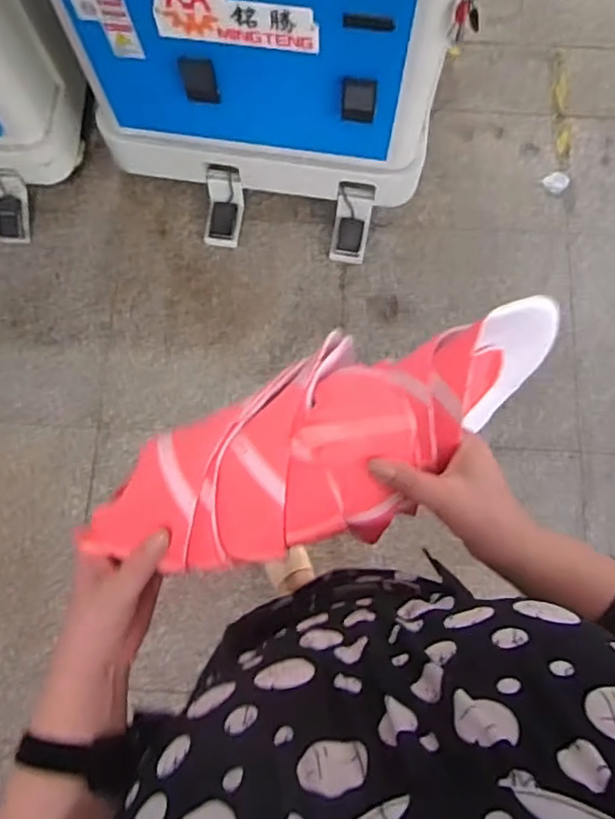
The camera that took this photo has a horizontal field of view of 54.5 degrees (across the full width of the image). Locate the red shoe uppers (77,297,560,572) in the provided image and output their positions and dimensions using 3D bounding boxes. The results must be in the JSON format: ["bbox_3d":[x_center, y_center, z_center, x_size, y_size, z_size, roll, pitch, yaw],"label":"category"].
[{"bbox_3d":[0.041,0.018,0.479,0.417,0.112,0.136,-25,77,-15],"label":"red shoe uppers"}]

